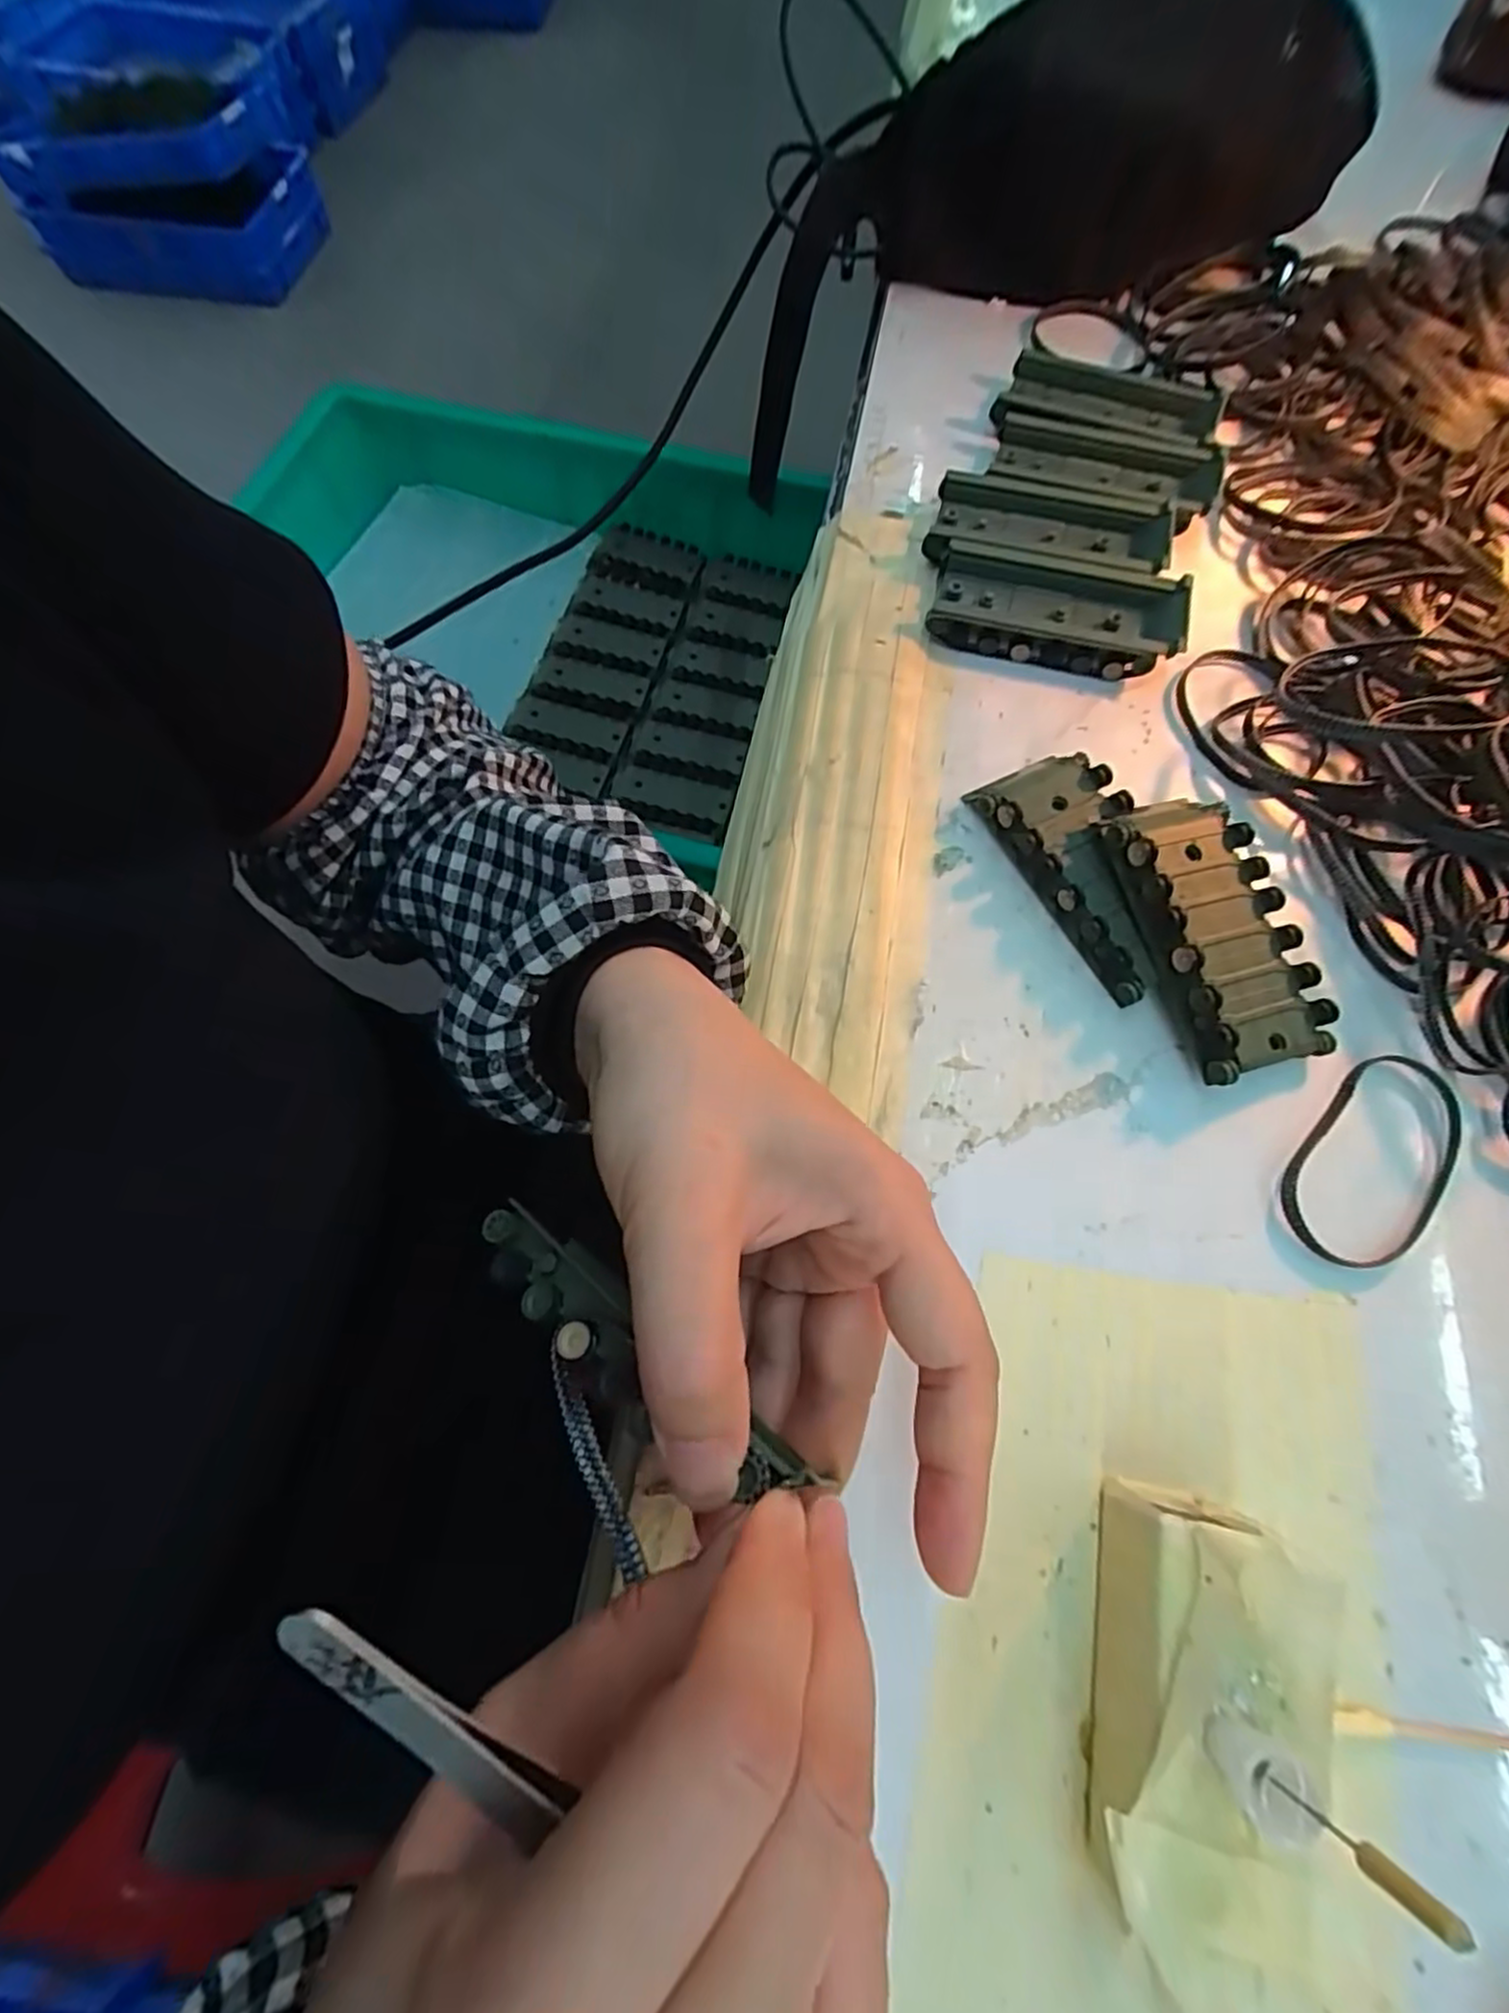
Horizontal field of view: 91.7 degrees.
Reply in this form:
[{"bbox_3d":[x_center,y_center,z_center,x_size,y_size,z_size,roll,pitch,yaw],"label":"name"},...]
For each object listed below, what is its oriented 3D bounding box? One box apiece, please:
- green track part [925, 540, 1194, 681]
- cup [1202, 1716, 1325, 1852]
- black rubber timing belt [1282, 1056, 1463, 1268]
[{"bbox_3d":[0.126,-0.166,0.304,0.098,0.015,0.050,17,70,8],"label":"green track part"},{"bbox_3d":[0.100,0.152,0.144,0.013,0.017,0.013,-1,68,1],"label":"cup"},{"bbox_3d":[0.194,0.047,0.226,0.039,0.005,0.077,41,75,16],"label":"black rubber timing belt"}]

